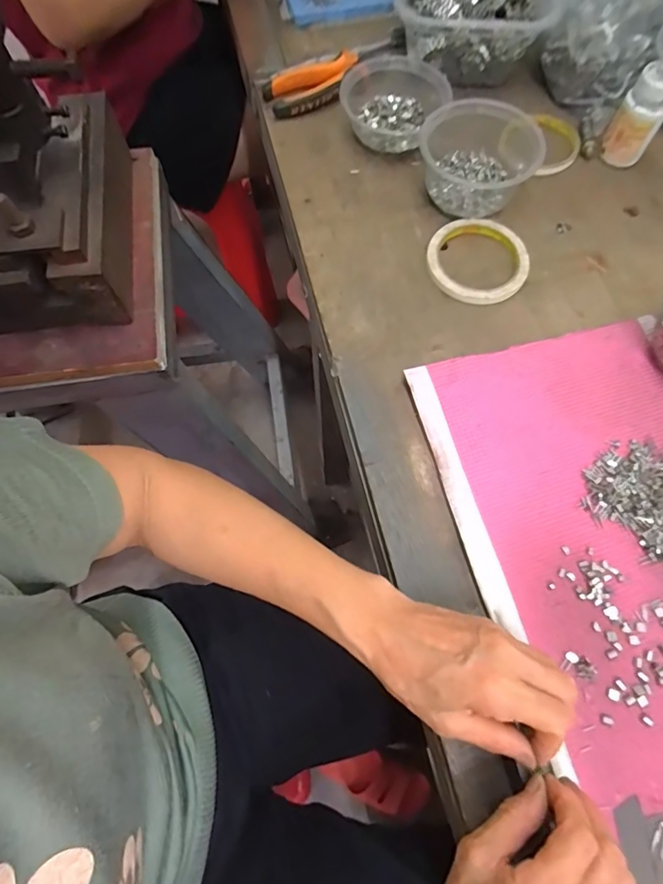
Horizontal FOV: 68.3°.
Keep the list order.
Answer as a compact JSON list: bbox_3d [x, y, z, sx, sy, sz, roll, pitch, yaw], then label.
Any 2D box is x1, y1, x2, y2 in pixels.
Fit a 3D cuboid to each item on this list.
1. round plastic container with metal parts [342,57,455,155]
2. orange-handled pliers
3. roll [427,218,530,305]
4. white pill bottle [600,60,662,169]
[{"bbox_3d":[0.069,-0.374,0.540,0.116,0.040,0.115,0,69,0],"label":"round plastic container with metal parts"},{"bbox_3d":[0.016,-0.431,0.569,0.192,0.033,0.068,-30,72,-11],"label":"orange-handled pliers"},{"bbox_3d":[0.144,-0.182,0.484,0.097,0.009,0.098,0,69,0],"label":"roll"},{"bbox_3d":[0.315,-0.331,0.500,0.043,0.085,0.037,29,72,10],"label":"white pill bottle"}]

